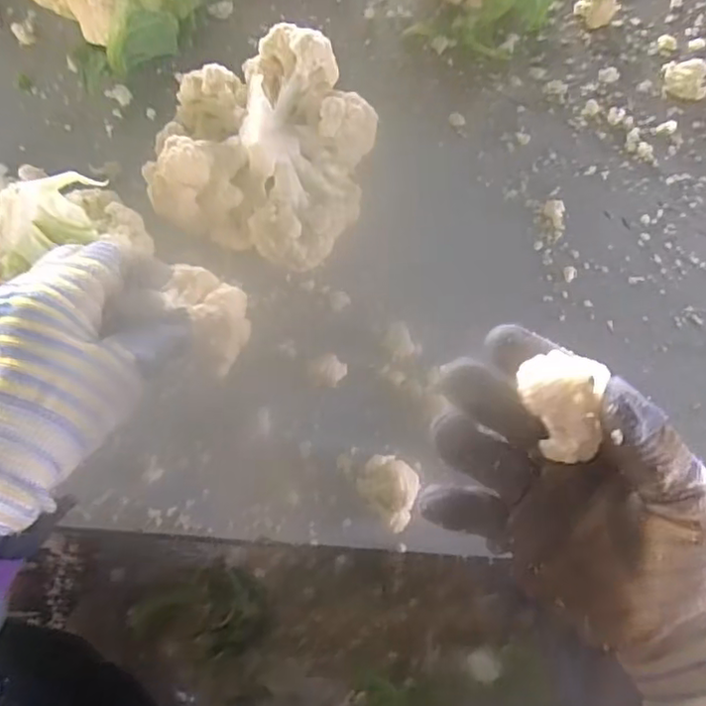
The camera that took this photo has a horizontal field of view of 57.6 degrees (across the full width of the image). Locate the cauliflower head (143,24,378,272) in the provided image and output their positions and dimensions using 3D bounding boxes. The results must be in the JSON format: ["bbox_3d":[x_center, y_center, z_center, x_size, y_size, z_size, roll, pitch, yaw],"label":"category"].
[{"bbox_3d":[-0.053,-0.121,0.395,0.116,0.088,0.114,0,68,-1],"label":"cauliflower head"}]

